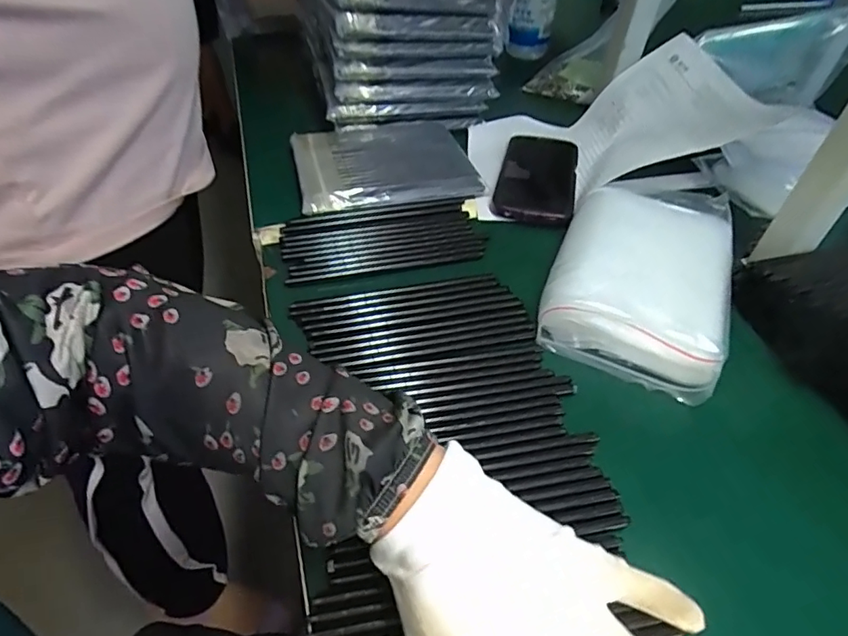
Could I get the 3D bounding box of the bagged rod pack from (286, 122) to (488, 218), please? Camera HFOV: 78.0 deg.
[{"bbox_3d":[-0.045,-0.165,0.553,0.177,0.022,0.148,-10,47,-15],"label":"bagged rod pack"}]

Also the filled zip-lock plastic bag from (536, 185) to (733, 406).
[{"bbox_3d":[0.189,-0.048,0.451,0.139,0.046,0.236,19,47,14],"label":"filled zip-lock plastic bag"}]

